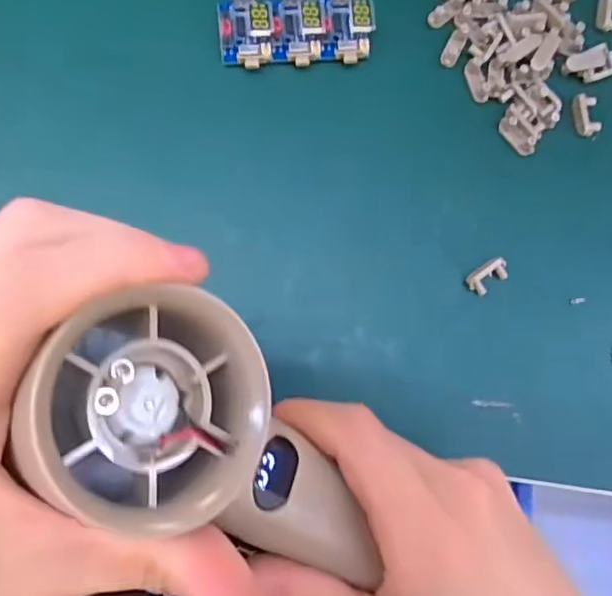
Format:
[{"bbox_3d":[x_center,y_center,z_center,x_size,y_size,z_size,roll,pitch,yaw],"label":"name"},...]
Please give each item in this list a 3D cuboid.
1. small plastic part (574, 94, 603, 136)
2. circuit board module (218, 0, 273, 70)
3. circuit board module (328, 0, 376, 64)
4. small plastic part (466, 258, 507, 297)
[{"bbox_3d":[0.127,-0.083,0.266,0.011,0.005,0.019,-9,84,-8],"label":"small plastic part"},{"bbox_3d":[-0.026,-0.117,0.254,0.022,0.012,0.033,-5,83,-7],"label":"circuit board module"},{"bbox_3d":[0.020,-0.121,0.259,0.019,0.014,0.033,0,82,-7],"label":"circuit board module"},{"bbox_3d":[0.079,-0.010,0.253,0.019,0.004,0.011,-33,87,-10],"label":"small plastic part"}]

